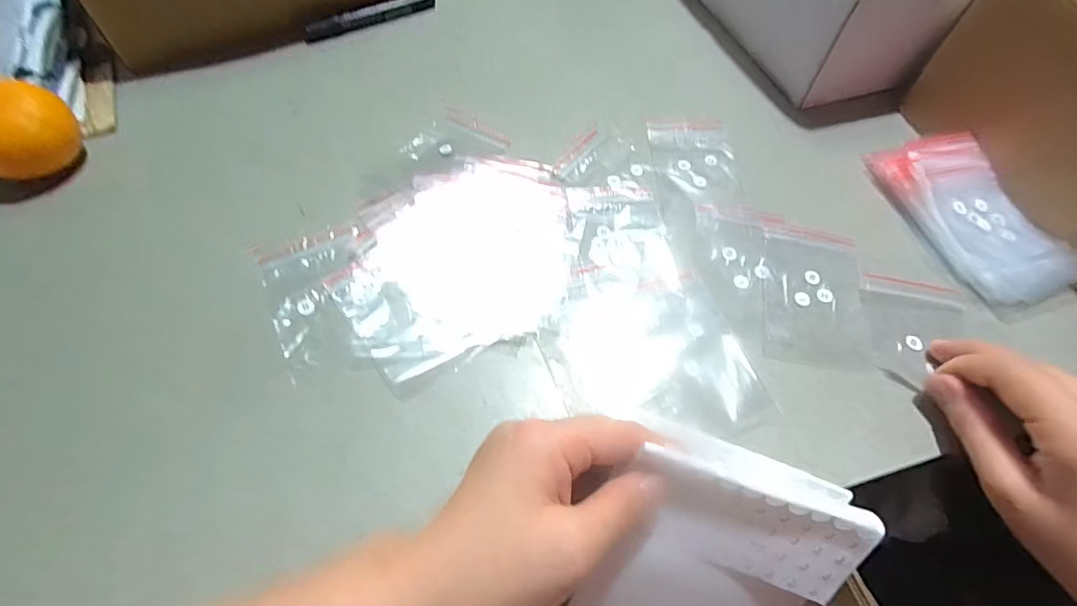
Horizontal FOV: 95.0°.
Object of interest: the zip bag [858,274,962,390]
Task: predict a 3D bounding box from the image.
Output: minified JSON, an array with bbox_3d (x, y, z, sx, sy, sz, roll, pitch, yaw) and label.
[{"bbox_3d":[0.253,0.018,0.327,0.066,0.005,0.079,10,60,4],"label":"zip bag"}]

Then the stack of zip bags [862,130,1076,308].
[{"bbox_3d":[0.322,-0.071,0.366,0.078,0.034,0.150,-14,62,-11],"label":"stack of zip bags"}]

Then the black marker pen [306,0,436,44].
[{"bbox_3d":[-0.165,-0.285,0.487,0.130,0.013,0.015,-28,65,-17],"label":"black marker pen"}]

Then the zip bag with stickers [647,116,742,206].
[{"bbox_3d":[0.129,-0.118,0.408,0.067,0.004,0.100,1,60,-2],"label":"zip bag with stickers"}]

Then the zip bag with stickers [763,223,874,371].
[{"bbox_3d":[0.191,-0.009,0.343,0.067,0.005,0.111,11,60,4],"label":"zip bag with stickers"}]

